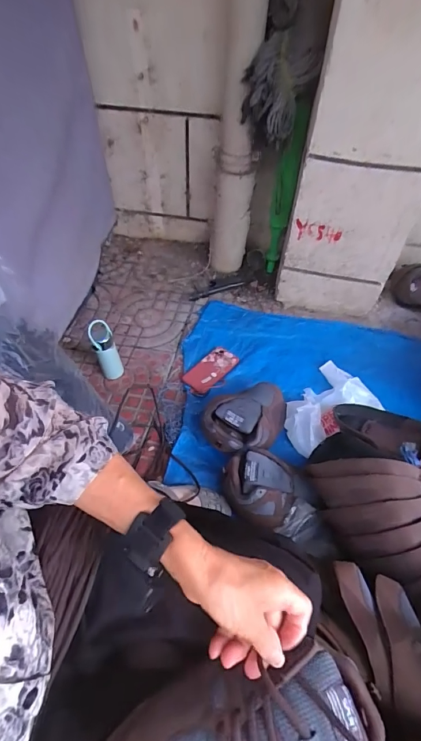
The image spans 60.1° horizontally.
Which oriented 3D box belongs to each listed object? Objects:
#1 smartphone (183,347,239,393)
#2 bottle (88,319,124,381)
[{"bbox_3d":[0.002,-0.002,1.007,0.082,0.017,0.165,35,58,23],"label":"smartphone"},{"bbox_3d":[-0.272,-0.046,0.951,0.058,0.171,0.074,-21,55,-19],"label":"bottle"}]

